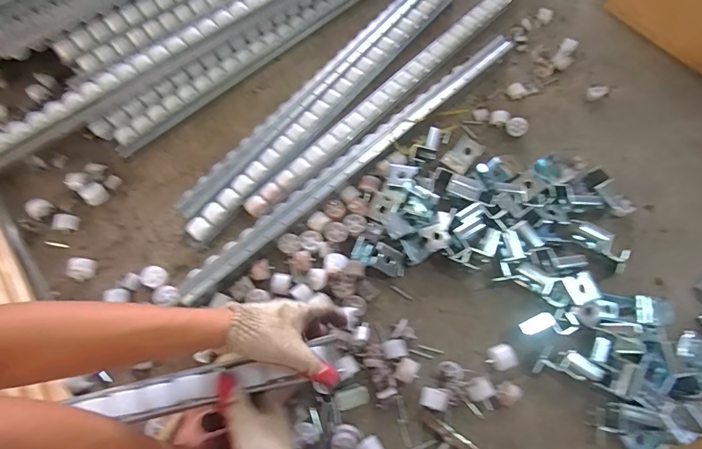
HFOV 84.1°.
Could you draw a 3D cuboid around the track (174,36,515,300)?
[{"bbox_3d":[0.026,-0.134,0.721,0.789,0.022,0.044,-40,72,-15],"label":"track"}]

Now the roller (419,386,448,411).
[{"bbox_3d":[0.123,0.259,0.578,0.037,0.021,0.027,15,68,6],"label":"roller"}]

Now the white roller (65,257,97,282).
[{"bbox_3d":[-0.463,0.076,0.669,0.029,0.035,0.040,18,68,8],"label":"white roller"}]

